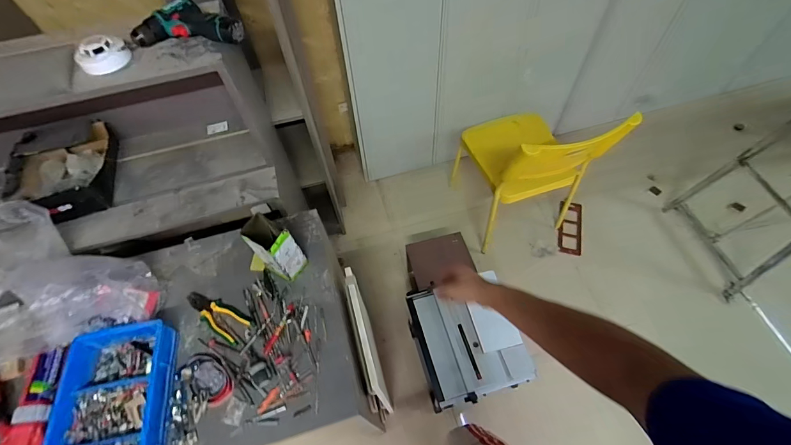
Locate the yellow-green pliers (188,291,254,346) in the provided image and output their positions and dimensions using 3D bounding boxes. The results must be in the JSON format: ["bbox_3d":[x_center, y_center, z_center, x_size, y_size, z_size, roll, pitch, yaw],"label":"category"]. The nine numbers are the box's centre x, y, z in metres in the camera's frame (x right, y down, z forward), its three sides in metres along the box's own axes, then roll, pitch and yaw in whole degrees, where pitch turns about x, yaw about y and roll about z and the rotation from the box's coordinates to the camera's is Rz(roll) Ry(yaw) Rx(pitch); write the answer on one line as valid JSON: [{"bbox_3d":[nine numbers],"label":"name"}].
[{"bbox_3d":[-0.459,0.233,0.937,0.189,0.021,0.076,25,62,17],"label":"yellow-green pliers"}]

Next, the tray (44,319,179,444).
[{"bbox_3d":[-0.613,0.404,0.791,0.216,0.068,0.355,-11,58,-5],"label":"tray"}]

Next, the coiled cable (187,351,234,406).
[{"bbox_3d":[-0.429,0.355,0.851,0.071,0.017,0.135,-35,63,-18],"label":"coiled cable"}]

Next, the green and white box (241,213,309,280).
[{"bbox_3d":[-0.307,0.066,0.942,0.109,0.170,0.077,28,63,18],"label":"green and white box"}]

